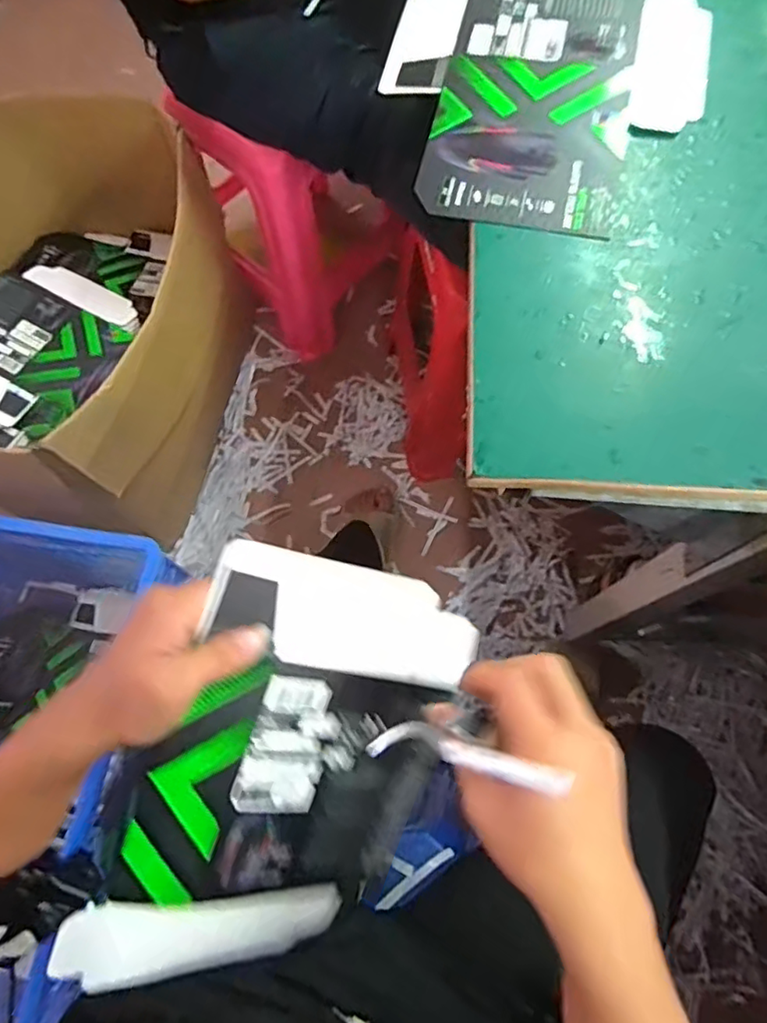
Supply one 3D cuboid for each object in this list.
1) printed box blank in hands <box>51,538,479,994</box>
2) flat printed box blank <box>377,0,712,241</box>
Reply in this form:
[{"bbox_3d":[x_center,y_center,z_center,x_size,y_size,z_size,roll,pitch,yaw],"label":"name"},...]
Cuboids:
[{"bbox_3d":[-0.066,0.189,0.417,0.205,0.026,0.315,23,94,-29],"label":"printed box blank in hands"},{"bbox_3d":[0.154,-0.425,0.588,0.308,0.010,0.359,12,71,8],"label":"flat printed box blank"}]

